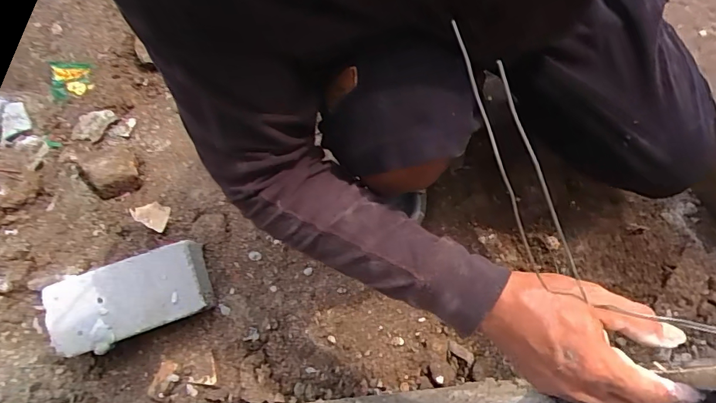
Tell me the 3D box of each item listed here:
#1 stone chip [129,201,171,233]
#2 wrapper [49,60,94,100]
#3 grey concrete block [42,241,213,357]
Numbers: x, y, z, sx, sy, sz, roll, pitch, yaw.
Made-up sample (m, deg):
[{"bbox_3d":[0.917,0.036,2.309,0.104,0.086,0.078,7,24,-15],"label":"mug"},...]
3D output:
[{"bbox_3d":[-0.322,0.020,0.696,0.064,0.018,0.041,26,65,9],"label":"stone chip"},{"bbox_3d":[-0.517,-0.217,0.791,0.077,0.037,0.059,-9,64,-8],"label":"wrapper"},{"bbox_3d":[-0.316,0.129,0.604,0.213,0.069,0.114,-16,65,-11],"label":"grey concrete block"}]

